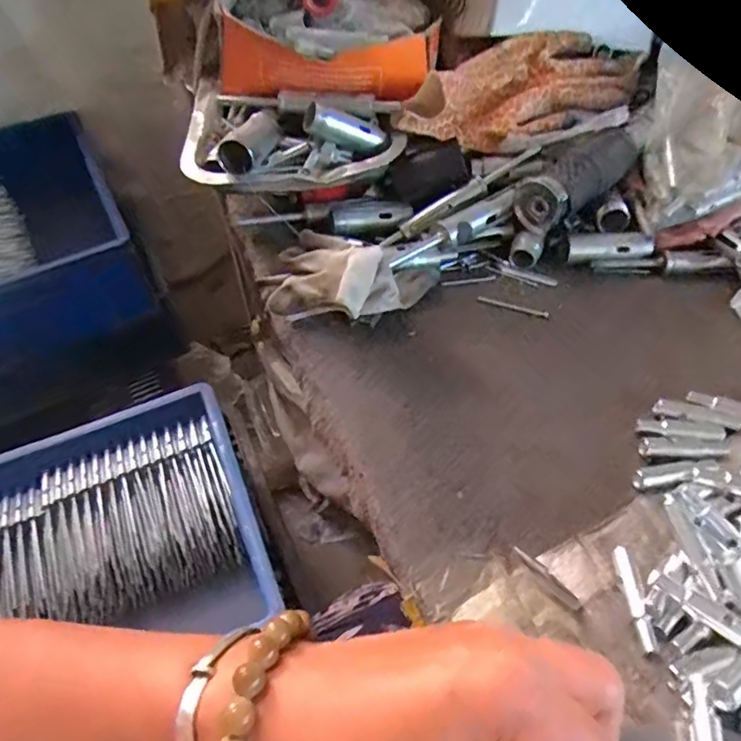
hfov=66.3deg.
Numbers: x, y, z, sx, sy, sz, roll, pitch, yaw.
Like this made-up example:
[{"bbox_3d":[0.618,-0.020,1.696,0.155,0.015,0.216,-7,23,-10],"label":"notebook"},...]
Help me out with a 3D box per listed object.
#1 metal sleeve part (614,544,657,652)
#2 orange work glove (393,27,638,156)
[{"bbox_3d":[0.133,0.116,0.289,0.007,0.008,0.051,-1,50,-1],"label":"metal sleeve part"},{"bbox_3d":[0.135,-0.230,0.479,0.218,0.061,0.104,-31,57,-21],"label":"orange work glove"}]

